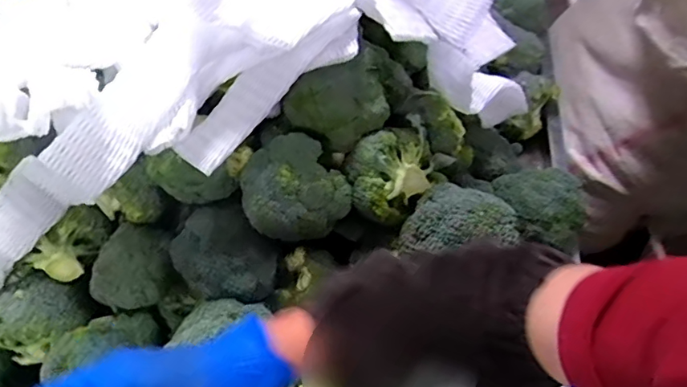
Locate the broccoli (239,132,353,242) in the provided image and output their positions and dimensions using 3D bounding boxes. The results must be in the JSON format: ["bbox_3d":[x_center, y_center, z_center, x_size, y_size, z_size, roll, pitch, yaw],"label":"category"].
[{"bbox_3d":[-0.053,-0.005,0.595,0.117,0.097,0.083,-11,51,-3],"label":"broccoli"}]

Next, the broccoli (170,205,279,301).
[{"bbox_3d":[-0.140,0.074,0.628,0.103,0.078,0.099,36,63,29],"label":"broccoli"}]

